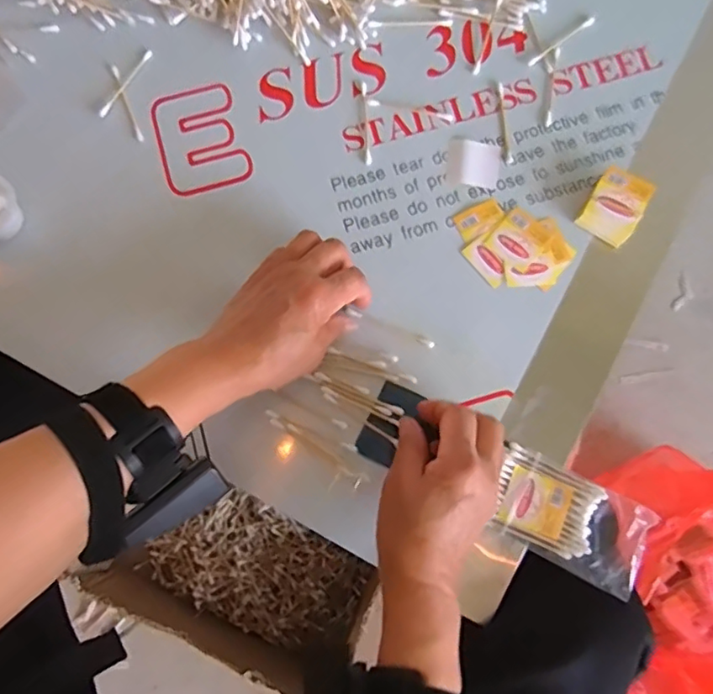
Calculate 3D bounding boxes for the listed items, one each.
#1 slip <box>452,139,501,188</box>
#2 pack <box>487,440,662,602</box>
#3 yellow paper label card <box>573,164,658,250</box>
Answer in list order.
[{"bbox_3d":[0.098,-0.150,0.467,0.039,0.004,0.039,5,80,0],"label":"slip"},{"bbox_3d":[0.150,0.122,0.406,0.105,0.018,0.063,28,81,4],"label":"pack"},{"bbox_3d":[0.203,-0.109,0.449,0.041,0.025,0.049,31,81,5],"label":"yellow paper label card"}]

